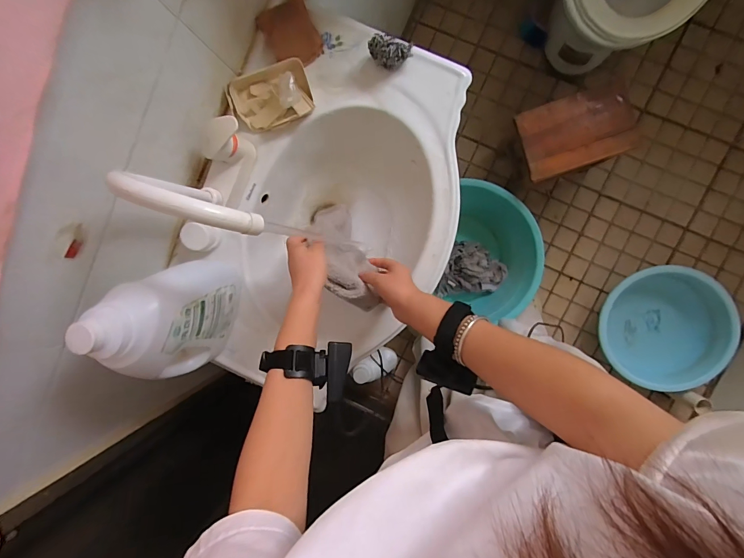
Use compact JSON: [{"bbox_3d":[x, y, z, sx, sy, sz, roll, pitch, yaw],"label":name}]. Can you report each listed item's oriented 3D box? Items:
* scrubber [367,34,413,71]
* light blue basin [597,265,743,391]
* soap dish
[{"bbox_3d":[0.027,-0.332,0.533,0.060,0.032,0.035,0,95,8],"label":"scrubber"},{"bbox_3d":[0.918,0.160,1.158,0.353,0.127,0.362,0,92,9],"label":"light blue basin"},{"bbox_3d":[-0.155,-0.282,0.567,0.124,0.035,0.086,-12,93,9],"label":"soap dish"}]

